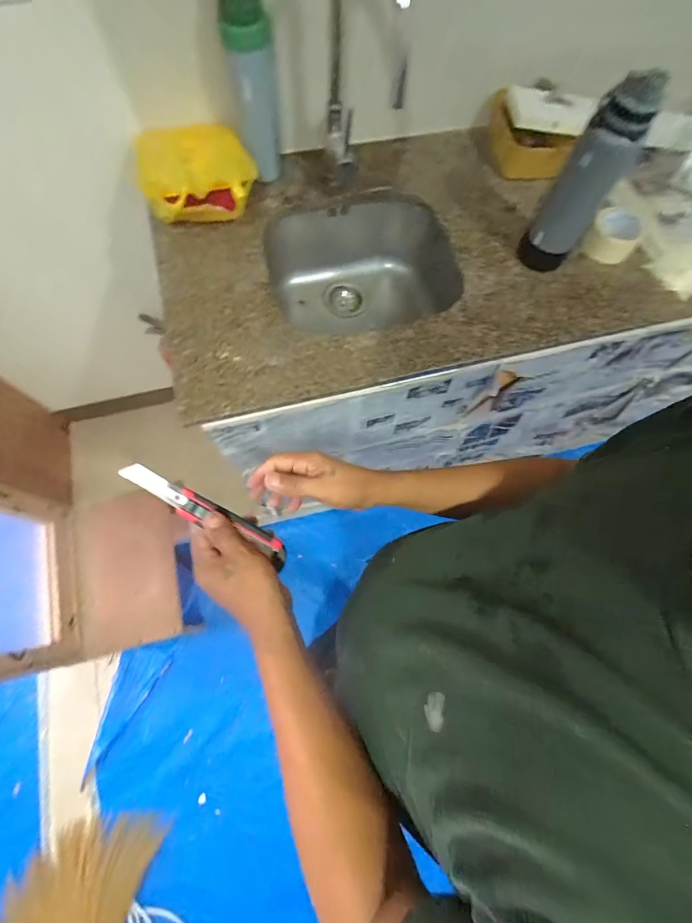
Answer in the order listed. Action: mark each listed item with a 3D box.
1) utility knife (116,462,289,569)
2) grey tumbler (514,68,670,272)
[{"bbox_3d":[-0.145,0.058,0.417,0.190,0.016,0.027,32,72,-16],"label":"utility knife"},{"bbox_3d":[0.381,-0.442,0.631,0.084,0.280,0.090,1,71,-2],"label":"grey tumbler"}]

